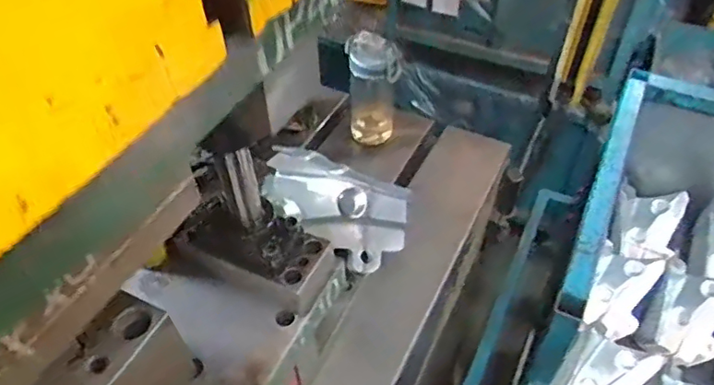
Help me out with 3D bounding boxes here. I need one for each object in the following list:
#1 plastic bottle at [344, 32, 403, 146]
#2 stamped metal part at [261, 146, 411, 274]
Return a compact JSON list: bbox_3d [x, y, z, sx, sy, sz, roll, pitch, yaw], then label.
[{"bbox_3d":[0.028,-0.166,0.900,0.078,0.187,0.058,3,47,4],"label":"plastic bottle"},{"bbox_3d":[-0.025,0.015,0.723,0.198,0.074,0.116,21,51,20],"label":"stamped metal part"}]

